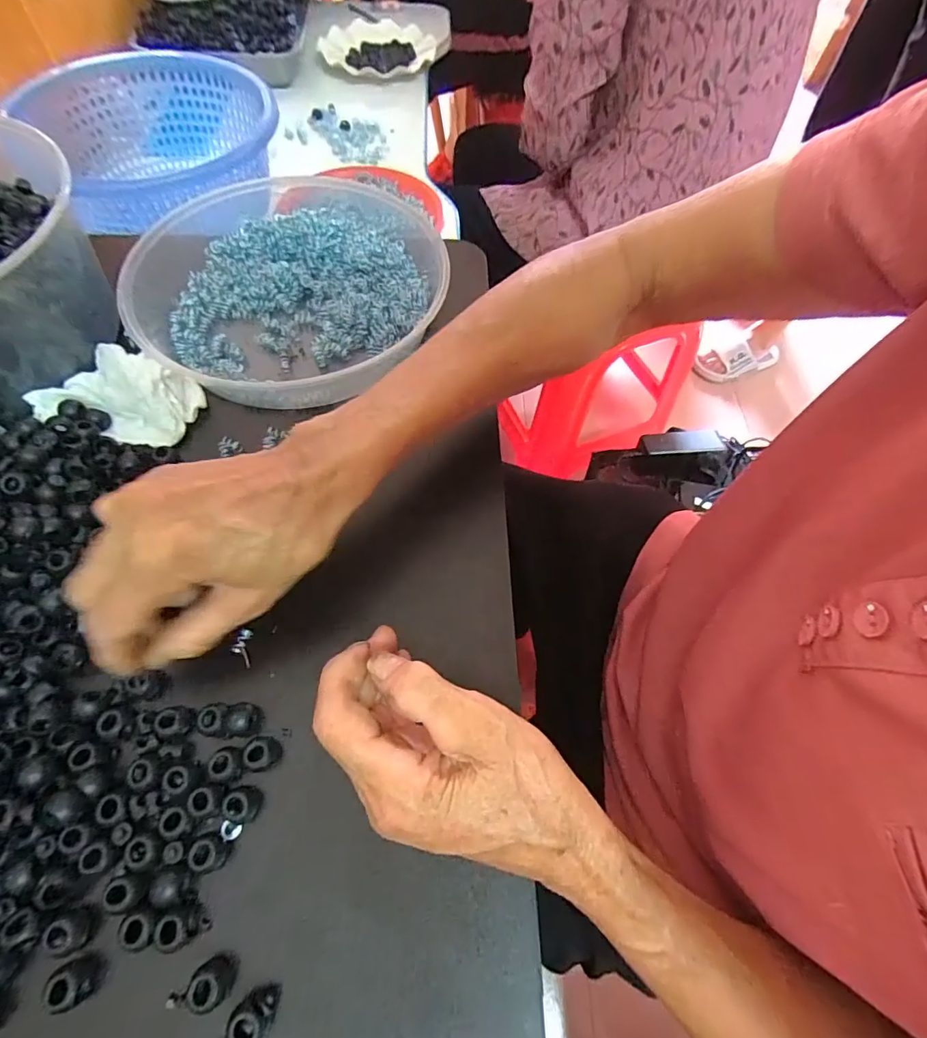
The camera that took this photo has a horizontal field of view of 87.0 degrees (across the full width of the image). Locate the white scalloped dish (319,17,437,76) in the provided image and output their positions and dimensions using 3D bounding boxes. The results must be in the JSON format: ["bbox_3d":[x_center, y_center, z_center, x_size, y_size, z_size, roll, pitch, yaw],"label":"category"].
[{"bbox_3d":[-0.143,-0.778,0.801,0.176,0.024,0.187,1,63,-3],"label":"white scalloped dish"}]

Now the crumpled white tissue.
[{"bbox_3d":[-0.228,-0.081,0.319,0.087,0.032,0.059,19,63,7],"label":"crumpled white tissue"}]

